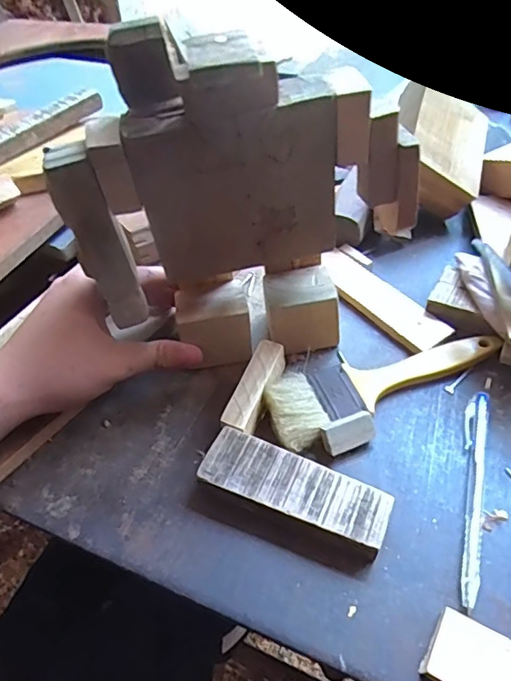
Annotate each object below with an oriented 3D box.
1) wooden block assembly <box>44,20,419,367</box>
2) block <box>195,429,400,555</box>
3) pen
[{"bbox_3d":[-0.007,-0.073,0.312,0.191,0.192,0.046,-10,50,-4],"label":"wooden block assembly"},{"bbox_3d":[0.022,0.088,0.306,0.109,0.022,0.037,19,54,18],"label":"block"},{"bbox_3d":[0.128,0.086,0.305,0.013,0.009,0.134,11,52,12],"label":"pen"}]

